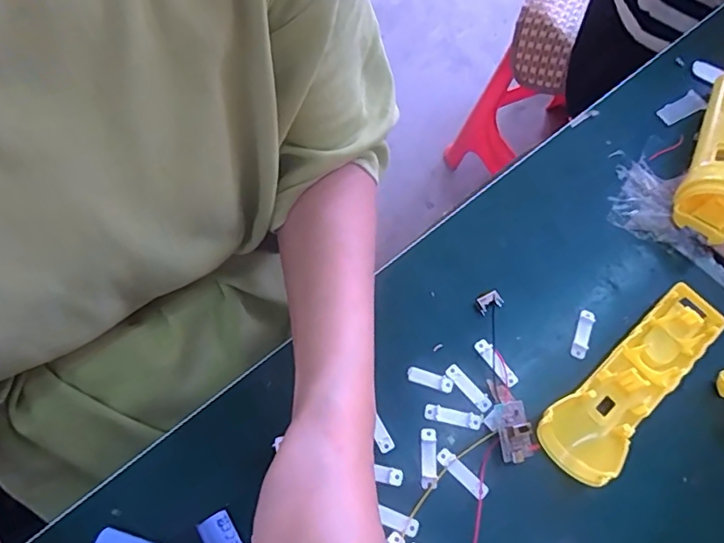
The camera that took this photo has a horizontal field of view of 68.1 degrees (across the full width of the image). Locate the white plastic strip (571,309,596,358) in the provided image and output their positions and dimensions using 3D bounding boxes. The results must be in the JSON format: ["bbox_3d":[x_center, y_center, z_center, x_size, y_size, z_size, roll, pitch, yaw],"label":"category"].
[{"bbox_3d":[0.159,0.045,0.385,0.012,0.004,0.038,23,65,7],"label":"white plastic strip"}]

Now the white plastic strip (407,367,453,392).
[{"bbox_3d":[0.046,0.073,0.364,0.032,0.004,0.009,20,65,5],"label":"white plastic strip"}]

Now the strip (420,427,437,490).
[{"bbox_3d":[0.043,0.119,0.343,0.010,0.004,0.036,4,65,-2],"label":"strip"}]

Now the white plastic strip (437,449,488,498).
[{"bbox_3d":[0.063,0.128,0.339,0.010,0.004,0.037,-40,73,-19],"label":"white plastic strip"}]

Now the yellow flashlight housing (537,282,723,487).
[{"bbox_3d":[0.184,0.069,0.359,0.160,0.022,0.048,-40,73,-19],"label":"yellow flashlight housing"}]

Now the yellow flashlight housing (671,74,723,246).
[{"bbox_3d":[0.299,-0.098,0.434,0.055,0.042,0.183,28,65,11],"label":"yellow flashlight housing"}]

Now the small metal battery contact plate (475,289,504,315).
[{"bbox_3d":[0.093,0.022,0.389,0.019,0.007,0.012,-27,64,-12],"label":"small metal battery contact plate"}]

